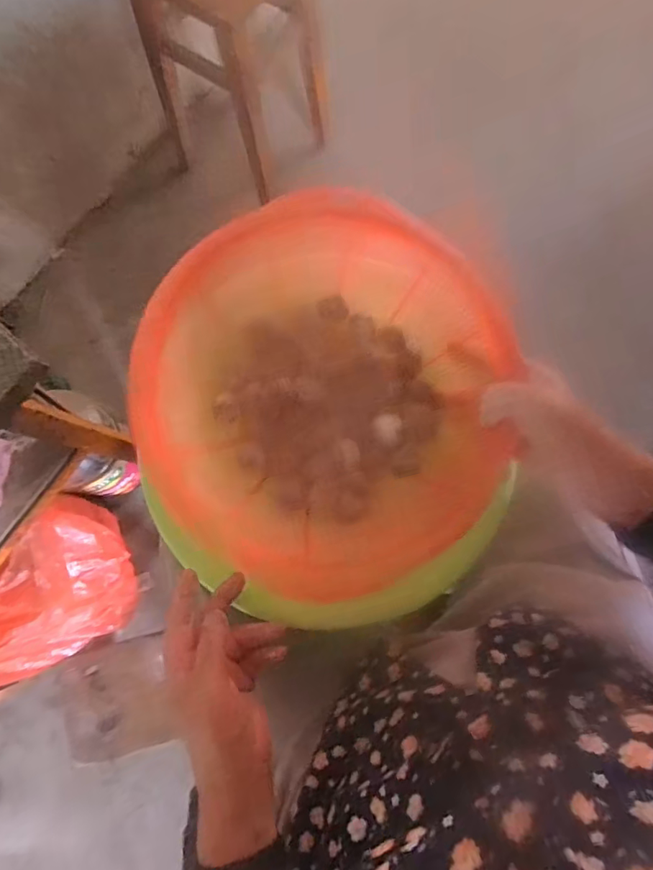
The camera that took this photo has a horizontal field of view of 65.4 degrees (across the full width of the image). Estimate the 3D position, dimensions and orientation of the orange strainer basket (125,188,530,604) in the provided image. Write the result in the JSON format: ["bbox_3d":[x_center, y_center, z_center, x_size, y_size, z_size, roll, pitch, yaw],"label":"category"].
[{"bbox_3d":[-0.004,-0.024,0.416,0.295,0.096,0.299,0,80,1],"label":"orange strainer basket"}]

